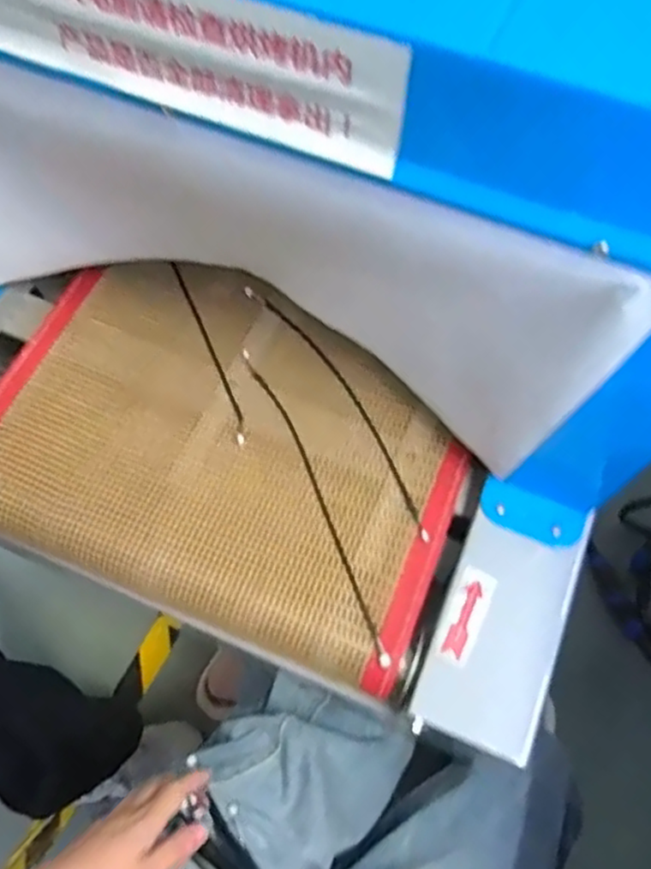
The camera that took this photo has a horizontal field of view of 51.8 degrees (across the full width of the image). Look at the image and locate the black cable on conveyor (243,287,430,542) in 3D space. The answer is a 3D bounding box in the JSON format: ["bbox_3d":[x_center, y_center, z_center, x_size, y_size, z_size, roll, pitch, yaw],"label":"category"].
[{"bbox_3d":[0.013,-0.029,0.570,0.029,0.013,0.273,-31,70,-14],"label":"black cable on conveyor"}]

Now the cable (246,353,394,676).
[{"bbox_3d":[-0.009,0.048,0.534,0.016,0.010,0.279,-22,68,-11],"label":"cable"}]

